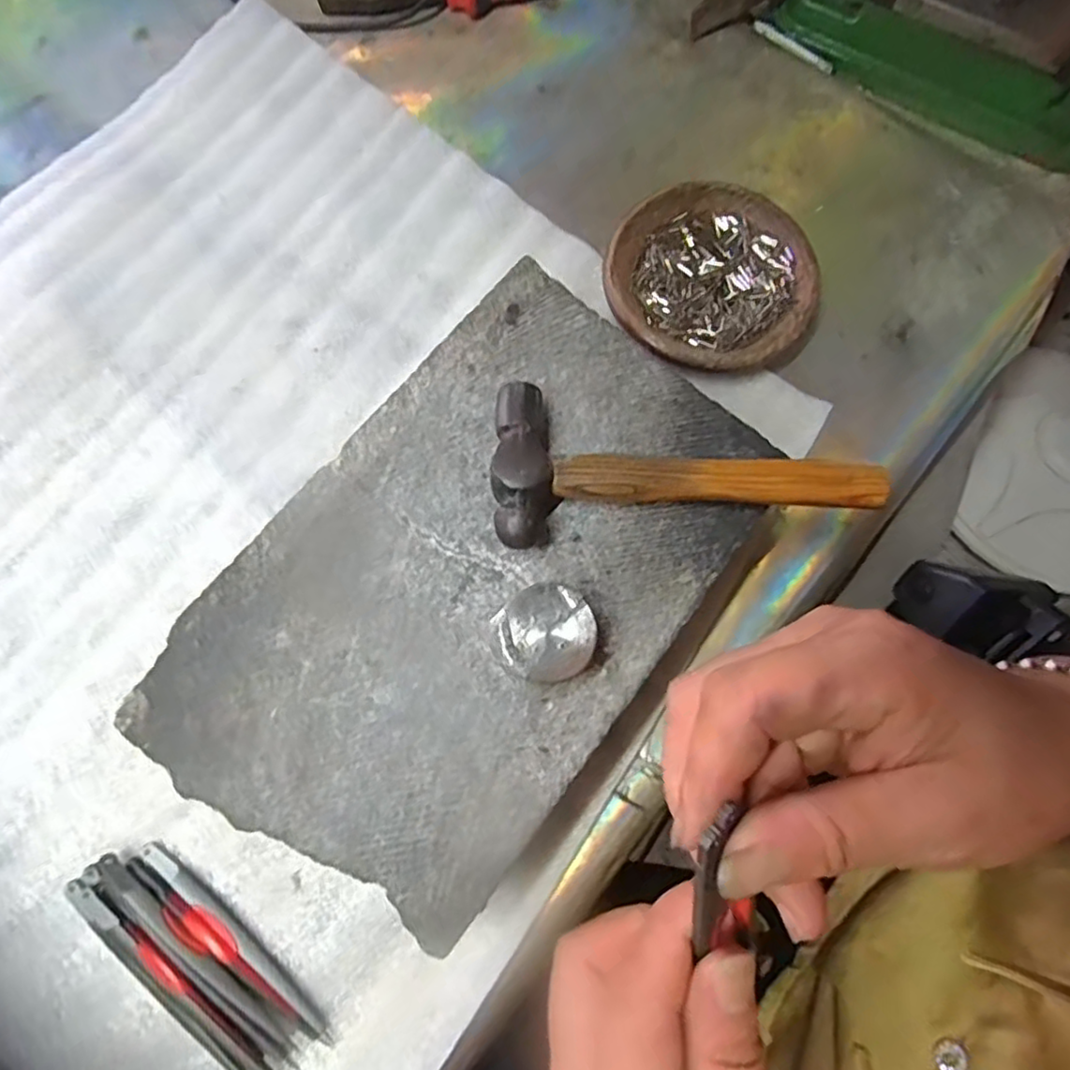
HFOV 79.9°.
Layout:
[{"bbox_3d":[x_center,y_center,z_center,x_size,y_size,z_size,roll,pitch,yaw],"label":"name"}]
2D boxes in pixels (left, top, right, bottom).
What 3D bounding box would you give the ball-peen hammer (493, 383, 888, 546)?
[{"bbox_3d":[0.060,-0.028,0.250,0.151,0.020,0.061,-1,73,-1],"label":"ball-peen hammer"}]

